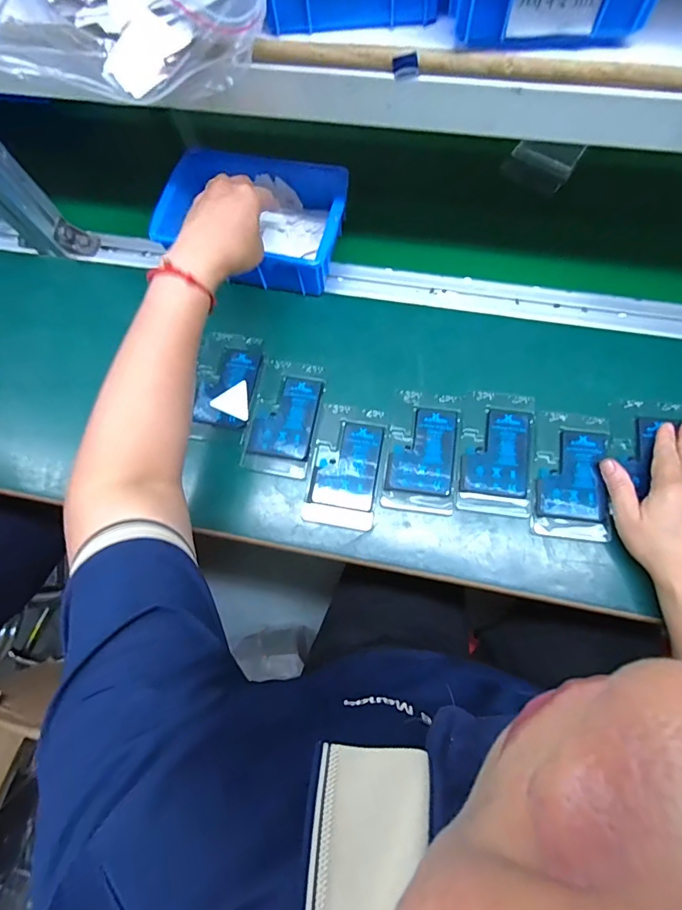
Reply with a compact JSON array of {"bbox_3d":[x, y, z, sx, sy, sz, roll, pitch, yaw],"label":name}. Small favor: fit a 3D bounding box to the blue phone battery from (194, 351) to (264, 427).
[{"bbox_3d":[-0.126,-0.076,0.500,0.062,0.008,0.090,10,75,6],"label":"blue phone battery"}]

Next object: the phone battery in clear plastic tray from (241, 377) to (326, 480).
[{"bbox_3d":[-0.063,-0.033,0.485,0.074,0.013,0.110,12,75,7],"label":"phone battery in clear plastic tray"}]

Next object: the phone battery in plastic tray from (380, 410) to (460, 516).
[{"bbox_3d":[0.085,0.004,0.464,0.068,0.012,0.109,8,75,6],"label":"phone battery in plastic tray"}]

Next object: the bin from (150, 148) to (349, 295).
[{"bbox_3d":[-0.099,-0.270,0.512,0.199,0.062,0.133,11,73,5],"label":"bin"}]

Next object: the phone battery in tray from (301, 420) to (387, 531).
[{"bbox_3d":[0.004,0.019,0.467,0.071,0.014,0.111,8,75,6],"label":"phone battery in tray"}]

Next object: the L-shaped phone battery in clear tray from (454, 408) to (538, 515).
[{"bbox_3d":[0.161,0.004,0.459,0.070,0.013,0.112,6,74,5],"label":"L-shaped phone battery in clear tray"}]

